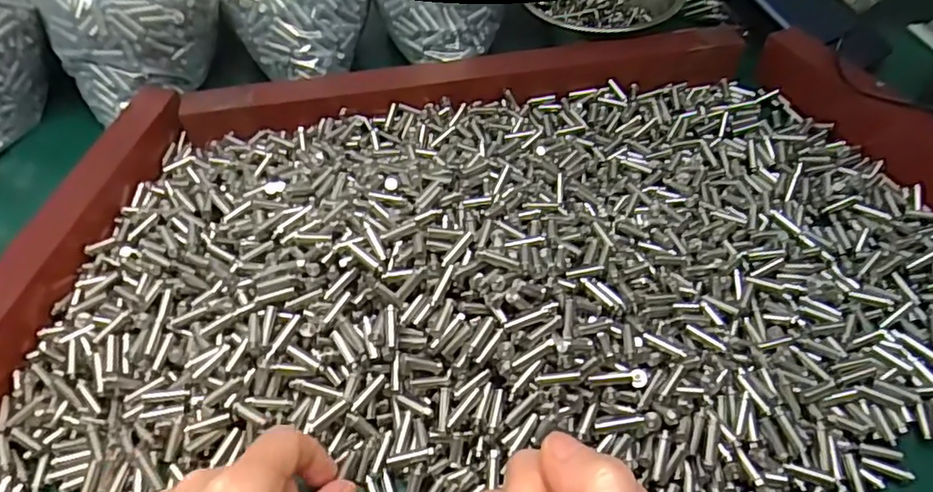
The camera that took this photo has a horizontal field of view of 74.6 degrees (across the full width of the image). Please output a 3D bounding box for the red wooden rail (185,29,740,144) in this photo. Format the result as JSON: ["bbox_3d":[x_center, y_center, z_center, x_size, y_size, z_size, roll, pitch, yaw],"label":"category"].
[{"bbox_3d":[0.003,-0.116,0.438,0.392,0.026,0.033,-7,50,-6],"label":"red wooden rail"}]

